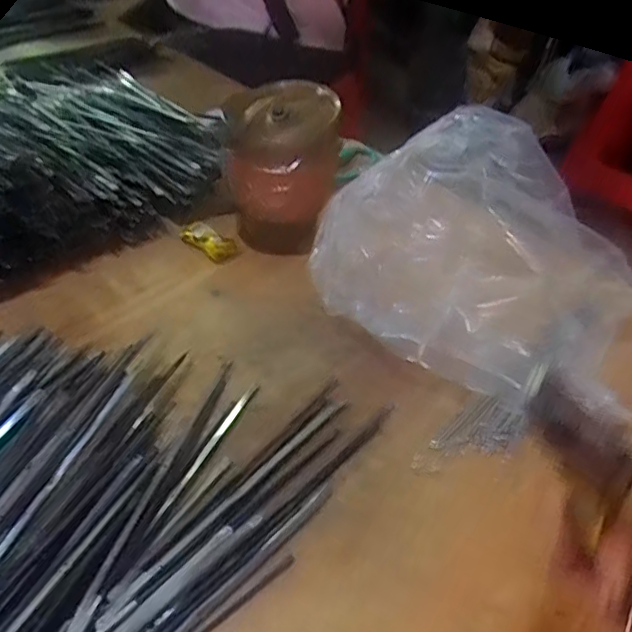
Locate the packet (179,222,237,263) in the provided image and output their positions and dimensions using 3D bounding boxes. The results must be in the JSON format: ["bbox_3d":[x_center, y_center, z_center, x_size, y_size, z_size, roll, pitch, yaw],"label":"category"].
[{"bbox_3d":[-0.086,-0.061,0.458,0.053,0.008,0.024,35,51,26],"label":"packet"}]

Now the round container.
[{"bbox_3d":[-0.025,-0.109,0.443,0.075,0.113,0.075,4,44,-4],"label":"round container"}]

